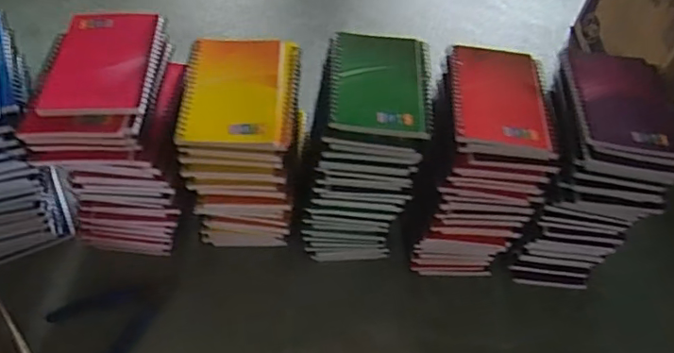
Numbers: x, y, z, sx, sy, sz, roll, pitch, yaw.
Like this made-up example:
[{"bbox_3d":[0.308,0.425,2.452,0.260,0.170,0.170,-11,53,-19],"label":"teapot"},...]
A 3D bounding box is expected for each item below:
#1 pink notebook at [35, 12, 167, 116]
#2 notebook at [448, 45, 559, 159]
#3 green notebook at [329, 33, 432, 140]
[{"bbox_3d":[-0.199,-0.100,0.457,0.080,0.012,0.124,-1,52,-7],"label":"pink notebook"},{"bbox_3d":[0.147,-0.072,0.476,0.089,0.012,0.127,8,52,1],"label":"notebook"},{"bbox_3d":[0.040,-0.086,0.478,0.091,0.012,0.126,6,52,-1],"label":"green notebook"}]

